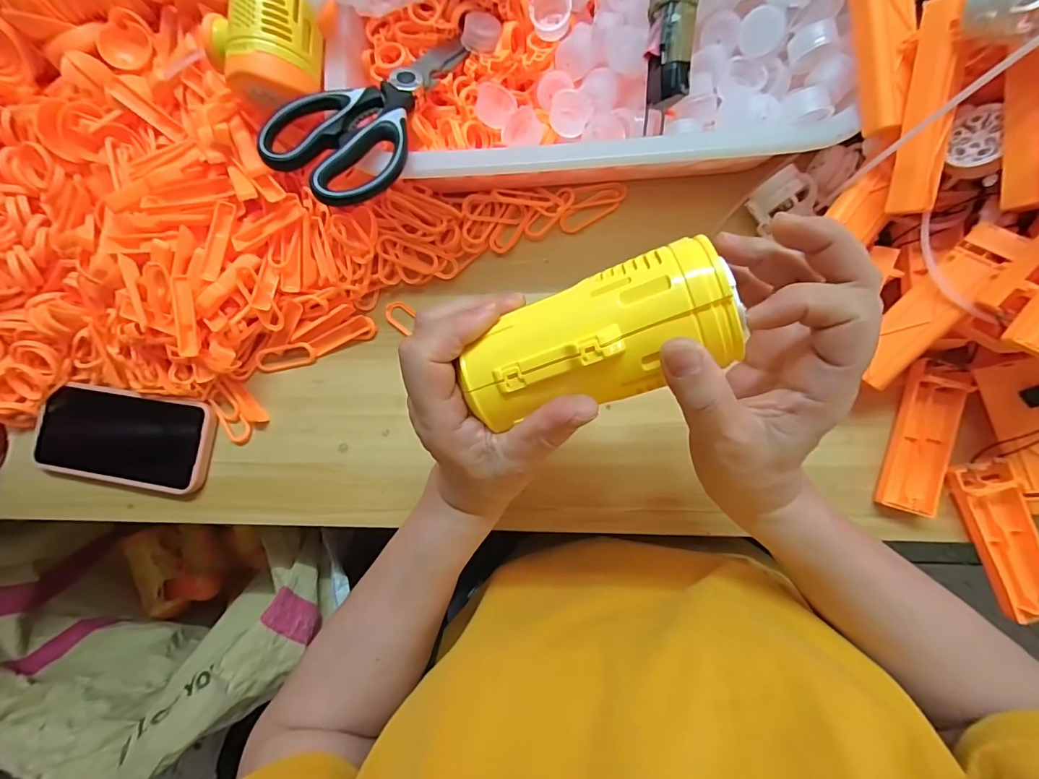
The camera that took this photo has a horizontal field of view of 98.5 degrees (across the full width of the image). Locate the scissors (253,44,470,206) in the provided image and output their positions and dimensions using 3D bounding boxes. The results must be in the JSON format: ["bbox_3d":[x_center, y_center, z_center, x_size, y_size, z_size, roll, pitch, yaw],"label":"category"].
[{"bbox_3d":[-0.094,-0.196,0.311,0.080,0.021,0.172,29,68,9],"label":"scissors"}]

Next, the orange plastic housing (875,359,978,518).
[{"bbox_3d":[0.290,0.034,0.317,0.036,0.016,0.107,15,86,9],"label":"orange plastic housing"}]

